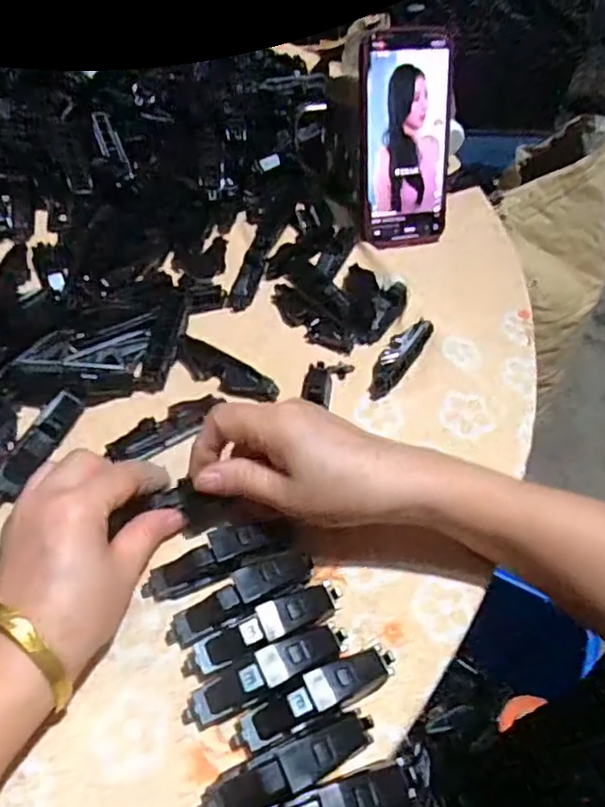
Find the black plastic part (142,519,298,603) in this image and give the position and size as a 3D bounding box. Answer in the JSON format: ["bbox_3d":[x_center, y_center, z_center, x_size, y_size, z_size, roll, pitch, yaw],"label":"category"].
[{"bbox_3d":[-0.044,0.081,0.320,0.083,0.016,0.018,-22,55,-6],"label":"black plastic part"}]

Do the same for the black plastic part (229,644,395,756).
[{"bbox_3d":[0.007,0.138,0.283,0.083,0.020,0.018,-22,57,-19],"label":"black plastic part"}]

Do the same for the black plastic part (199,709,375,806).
[{"bbox_3d":[-0.006,0.159,0.264,0.082,0.021,0.021,-15,56,-15],"label":"black plastic part"}]

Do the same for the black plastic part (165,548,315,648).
[{"bbox_3d":[-0.029,0.099,0.308,0.081,0.022,0.021,-22,57,-19],"label":"black plastic part"}]

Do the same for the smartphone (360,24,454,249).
[{"bbox_3d":[0.085,-0.208,0.486,0.073,0.158,0.009,-10,29,-10],"label":"smartphone"}]

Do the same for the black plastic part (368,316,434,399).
[{"bbox_3d":[0.067,-0.034,0.428,0.023,0.019,0.072,26,56,15],"label":"black plastic part"}]

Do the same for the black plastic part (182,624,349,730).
[{"bbox_3d":[-0.016,0.129,0.289,0.083,0.019,0.018,-20,57,-18],"label":"black plastic part"}]

